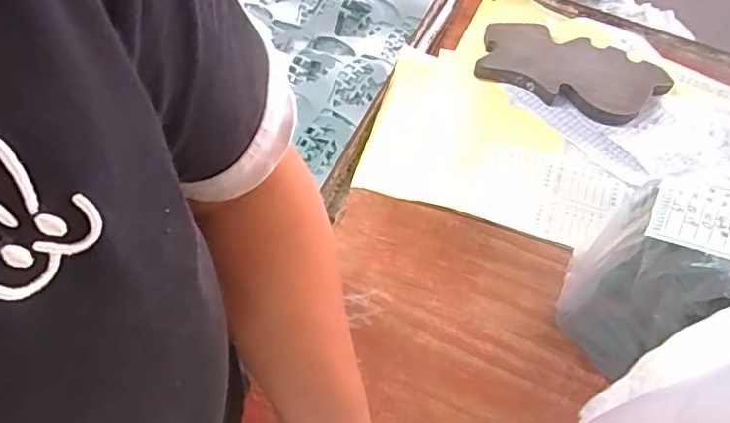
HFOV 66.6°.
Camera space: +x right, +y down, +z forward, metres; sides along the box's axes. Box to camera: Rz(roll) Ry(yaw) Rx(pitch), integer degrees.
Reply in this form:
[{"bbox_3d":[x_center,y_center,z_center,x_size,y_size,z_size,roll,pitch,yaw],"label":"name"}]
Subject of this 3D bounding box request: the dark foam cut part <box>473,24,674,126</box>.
[{"bbox_3d":[0.237,-0.162,0.645,0.205,0.030,0.094,23,64,12],"label":"dark foam cut part"}]

